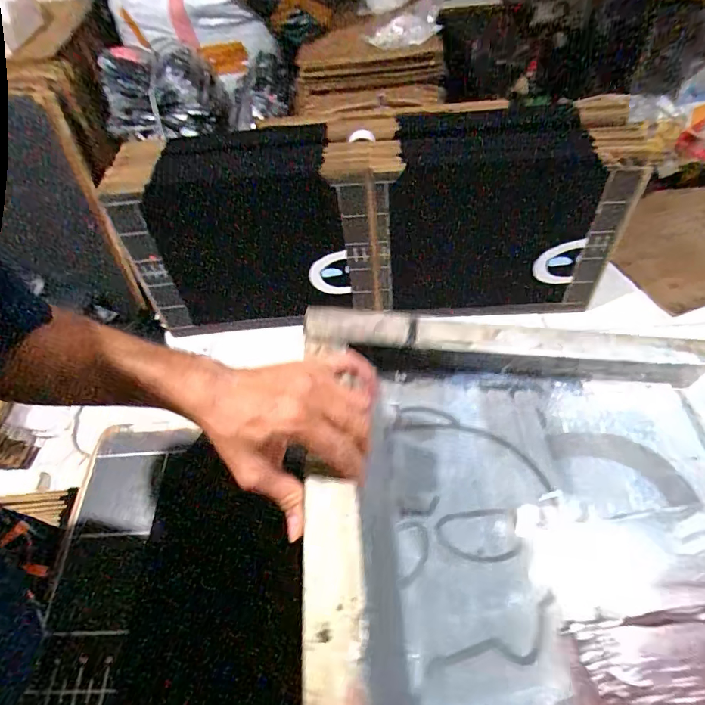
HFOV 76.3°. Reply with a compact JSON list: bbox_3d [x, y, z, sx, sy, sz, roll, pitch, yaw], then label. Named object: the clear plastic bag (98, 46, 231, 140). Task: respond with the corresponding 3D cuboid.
[{"bbox_3d":[-0.598,-0.828,1.442,0.360,0.228,0.173,-1,53,5],"label":"clear plastic bag"}]

